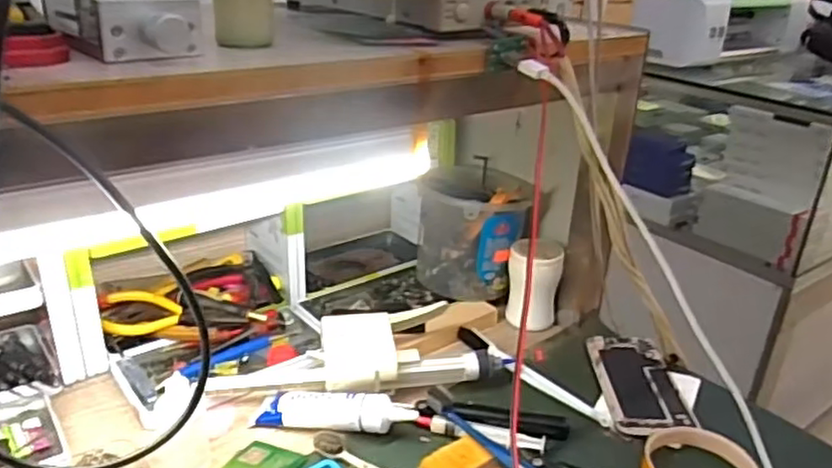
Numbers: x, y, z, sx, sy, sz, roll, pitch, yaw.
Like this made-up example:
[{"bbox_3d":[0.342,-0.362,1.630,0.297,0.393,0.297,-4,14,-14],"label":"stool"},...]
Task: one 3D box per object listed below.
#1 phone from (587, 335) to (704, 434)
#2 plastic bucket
[{"bbox_3d":[0.202,0.135,0.617,0.071,0.015,0.152,3,24,-1],"label":"phone"},{"bbox_3d":[0.058,-0.001,0.731,0.108,0.113,0.110,3,24,-1],"label":"plastic bucket"}]

